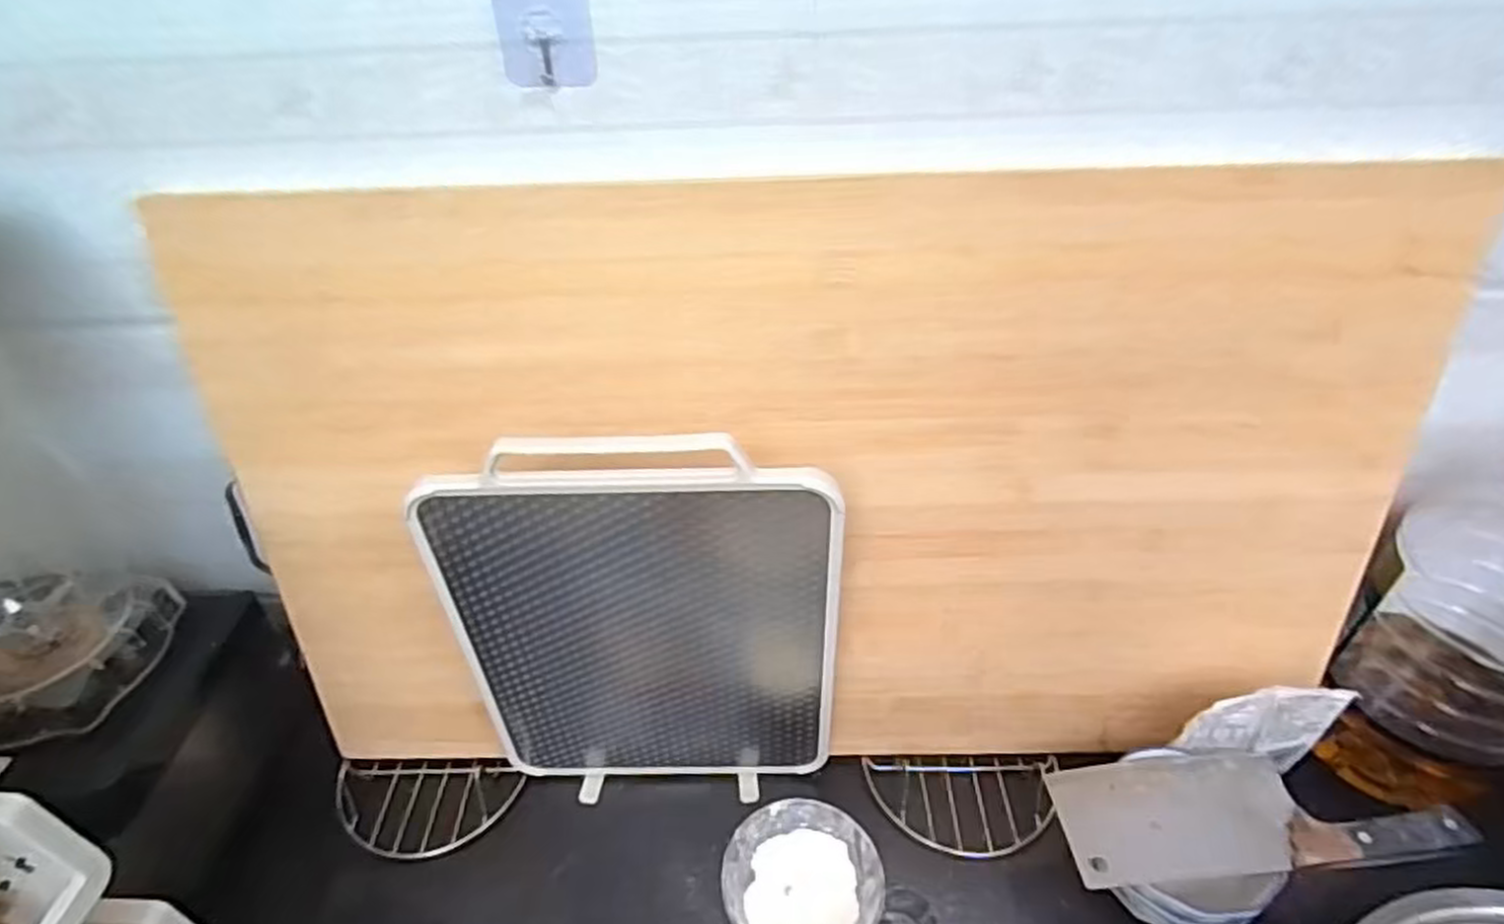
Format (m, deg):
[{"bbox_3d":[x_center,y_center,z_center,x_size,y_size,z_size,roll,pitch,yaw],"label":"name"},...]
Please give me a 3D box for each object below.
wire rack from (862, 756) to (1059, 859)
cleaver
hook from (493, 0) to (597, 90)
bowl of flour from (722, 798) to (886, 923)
[{"bbox_3d":[0.190,0.297,0.669,0.169,0.016,0.092,-1,38,1],"label":"wire rack"},{"bbox_3d":[0.377,0.266,0.577,0.276,0.028,0.088,-2,38,0],"label":"cleaver"},{"bbox_3d":[-0.121,-0.251,0.445,0.054,0.054,0.008,-3,38,-2],"label":"hook"},{"bbox_3d":[0.040,0.336,0.599,0.119,0.048,0.118,-1,38,1],"label":"bowl of flour"}]

